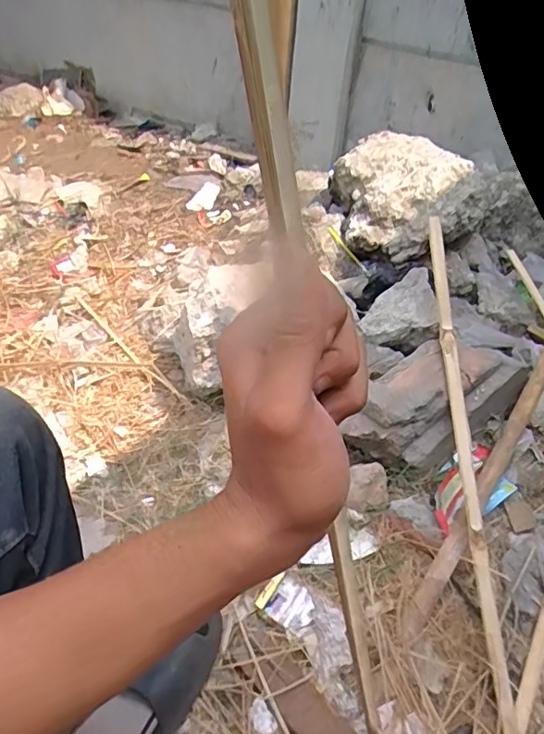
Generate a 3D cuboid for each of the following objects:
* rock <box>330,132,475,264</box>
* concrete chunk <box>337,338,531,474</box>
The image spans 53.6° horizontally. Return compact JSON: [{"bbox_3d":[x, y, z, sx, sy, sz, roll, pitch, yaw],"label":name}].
[{"bbox_3d":[0.288,-0.414,1.285,0.282,0.199,0.352,7,42,3],"label":"rock"},{"bbox_3d":[0.280,0.056,0.933,0.323,0.119,0.183,-32,53,-34],"label":"concrete chunk"}]

